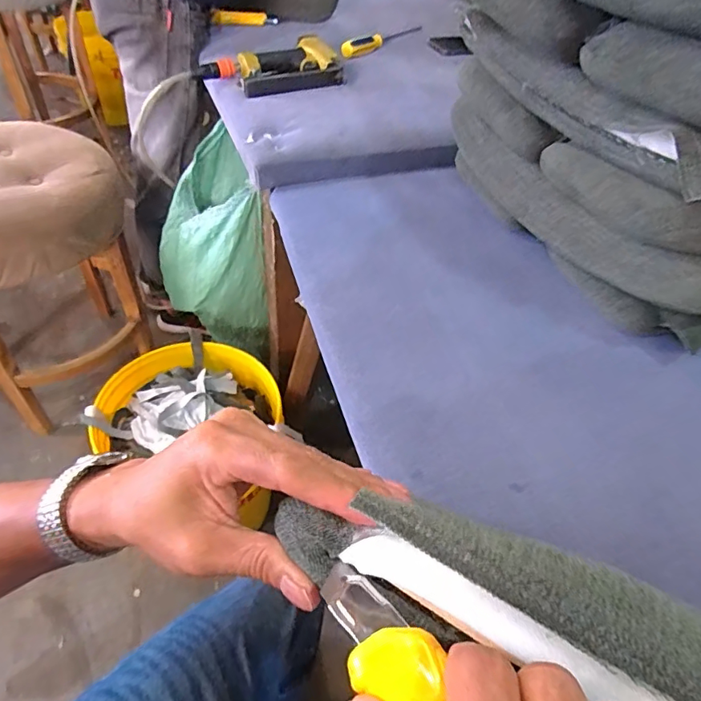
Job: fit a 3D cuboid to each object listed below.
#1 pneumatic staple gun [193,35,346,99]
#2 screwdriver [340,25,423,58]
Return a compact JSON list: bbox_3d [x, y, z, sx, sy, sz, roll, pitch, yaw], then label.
[{"bbox_3d":[-0.136,-0.475,0.834,0.239,0.043,0.127,-18,53,-21],"label":"pneumatic staple gun"},{"bbox_3d":[0.067,-0.638,1.006,0.035,0.027,0.257,31,52,19],"label":"screwdriver"}]

